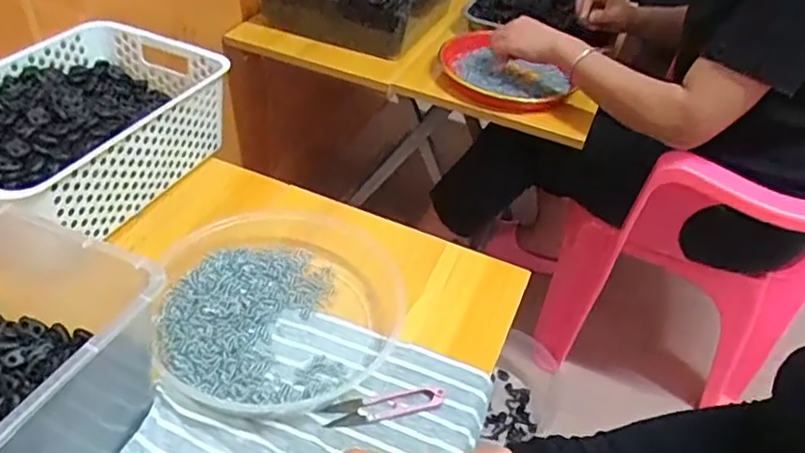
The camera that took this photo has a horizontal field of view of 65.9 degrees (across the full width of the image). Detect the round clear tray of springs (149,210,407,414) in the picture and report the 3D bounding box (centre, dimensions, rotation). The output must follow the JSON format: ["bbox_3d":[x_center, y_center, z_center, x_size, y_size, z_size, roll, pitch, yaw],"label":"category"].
[{"bbox_3d":[-0.110,0.067,0.570,0.216,0.032,0.208,4,41,-4],"label":"round clear tray of springs"}]

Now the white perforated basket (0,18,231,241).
[{"bbox_3d":[-0.351,-0.103,0.667,0.203,0.100,0.297,20,43,14],"label":"white perforated basket"}]

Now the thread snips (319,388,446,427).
[{"bbox_3d":[-0.015,0.148,0.516,0.101,0.004,0.025,-7,43,-17],"label":"thread snips"}]

